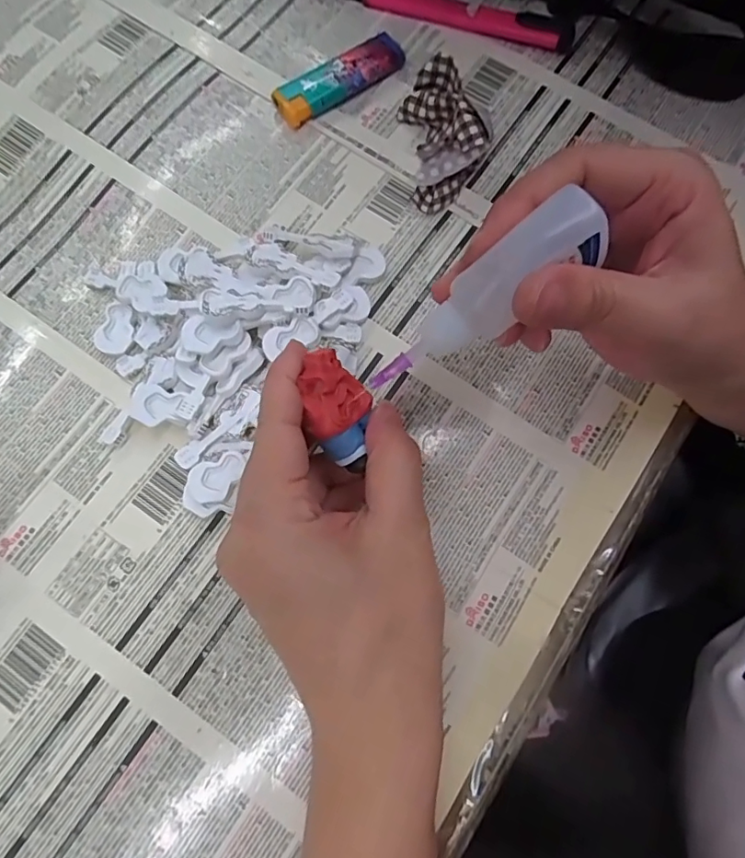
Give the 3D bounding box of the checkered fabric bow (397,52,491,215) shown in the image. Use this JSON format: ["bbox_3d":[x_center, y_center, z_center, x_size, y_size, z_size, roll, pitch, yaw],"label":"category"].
[{"bbox_3d":[0.037,-0.152,0.271,0.043,0.032,0.071,3,76,0],"label":"checkered fabric bow"}]

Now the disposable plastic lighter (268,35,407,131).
[{"bbox_3d":[-0.018,-0.194,0.291,0.076,0.012,0.021,-33,79,-8],"label":"disposable plastic lighter"}]

